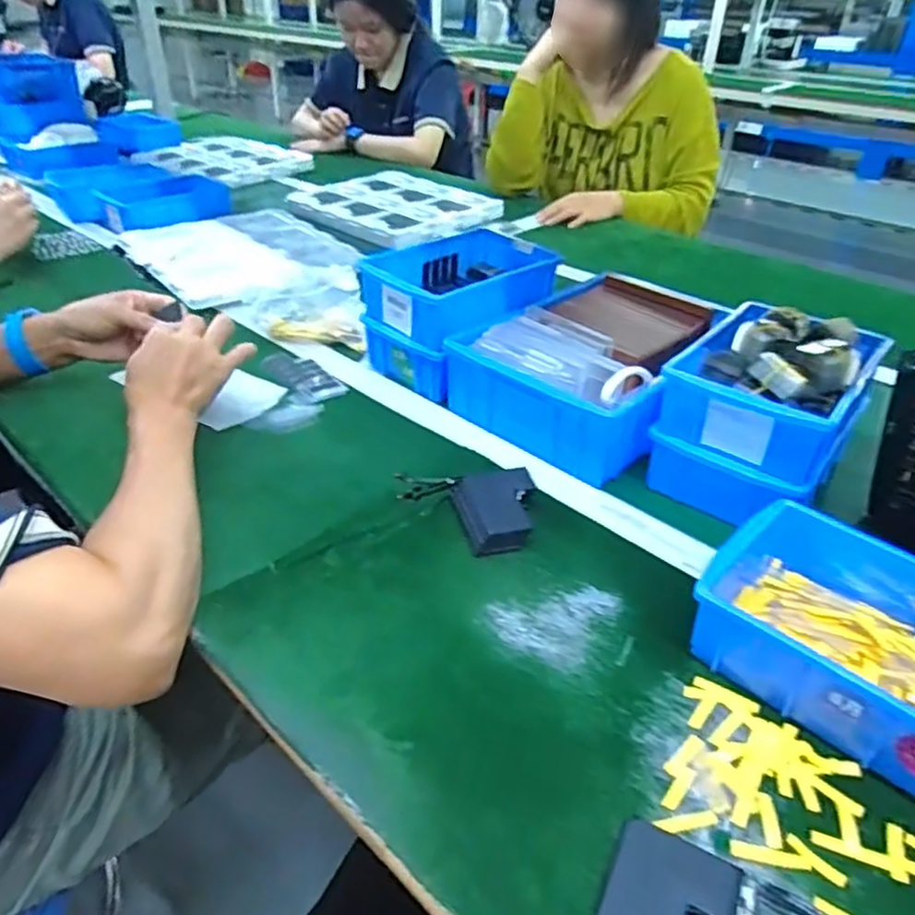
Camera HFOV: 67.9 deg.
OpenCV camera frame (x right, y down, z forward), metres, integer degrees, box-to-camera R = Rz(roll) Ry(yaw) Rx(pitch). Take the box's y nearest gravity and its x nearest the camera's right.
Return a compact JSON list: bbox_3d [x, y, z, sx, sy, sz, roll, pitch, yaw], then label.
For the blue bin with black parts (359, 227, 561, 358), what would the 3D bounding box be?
[{"bbox_3d":[0.009,-0.201,0.777,0.145,0.055,0.216,30,44,34],"label":"blue bin with black parts"}]

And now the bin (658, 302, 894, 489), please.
[{"bbox_3d":[0.273,-0.069,0.585,0.135,0.073,0.178,26,42,30],"label":"bin"}]

